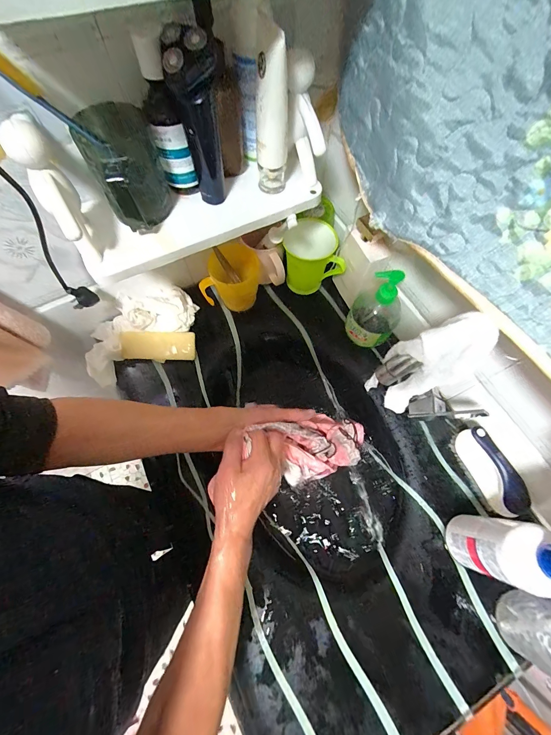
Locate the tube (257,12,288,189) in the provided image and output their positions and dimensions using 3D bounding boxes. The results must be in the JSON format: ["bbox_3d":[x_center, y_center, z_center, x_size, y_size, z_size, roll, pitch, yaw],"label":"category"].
[{"bbox_3d":[-0.004,-0.288,0.359,0.039,0.159,0.043,1,68,0],"label":"tube"}]

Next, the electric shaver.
[{"bbox_3d":[-0.080,-0.274,0.347,0.055,0.158,0.047,1,68,0],"label":"electric shaver"}]

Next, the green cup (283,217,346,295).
[{"bbox_3d":[0.071,-0.215,0.597,0.111,0.109,0.086,-2,68,-1],"label":"green cup"}]

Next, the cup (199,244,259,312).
[{"bbox_3d":[-0.084,-0.164,0.589,0.111,0.124,0.075,-6,68,-3],"label":"cup"}]

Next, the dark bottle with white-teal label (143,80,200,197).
[{"bbox_3d":[-0.121,-0.260,0.354,0.036,0.110,0.028,-12,68,-5],"label":"dark bottle with white-teal label"}]

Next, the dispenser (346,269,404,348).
[{"bbox_3d":[0.169,-0.097,0.514,0.083,0.146,0.069,41,73,15],"label":"dispenser"}]

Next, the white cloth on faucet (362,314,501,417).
[{"bbox_3d":[0.170,-0.003,0.349,0.101,0.120,0.067,-23,70,-9],"label":"white cloth on faucet"}]

